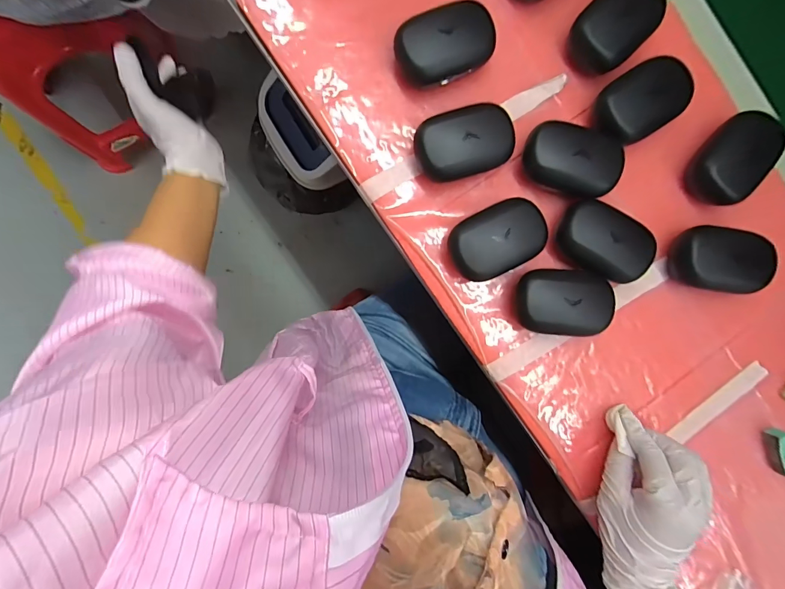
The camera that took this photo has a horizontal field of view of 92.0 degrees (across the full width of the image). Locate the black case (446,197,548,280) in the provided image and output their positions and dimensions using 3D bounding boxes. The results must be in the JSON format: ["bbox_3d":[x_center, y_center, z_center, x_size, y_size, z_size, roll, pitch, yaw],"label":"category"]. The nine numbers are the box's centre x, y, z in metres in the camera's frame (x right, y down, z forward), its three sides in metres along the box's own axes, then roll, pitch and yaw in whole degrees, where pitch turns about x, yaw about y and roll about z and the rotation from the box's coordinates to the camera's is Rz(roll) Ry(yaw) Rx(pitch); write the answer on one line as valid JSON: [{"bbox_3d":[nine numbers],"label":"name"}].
[{"bbox_3d":[0.092,-0.048,0.339,0.081,0.036,0.056,-28,93,-4],"label":"black case"}]

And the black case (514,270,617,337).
[{"bbox_3d":[0.152,0.007,0.342,0.081,0.028,0.056,0,91,-5],"label":"black case"}]

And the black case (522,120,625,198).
[{"bbox_3d":[0.158,-0.120,0.337,0.082,0.036,0.057,17,89,-5],"label":"black case"}]

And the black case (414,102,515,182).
[{"bbox_3d":[0.061,-0.132,0.336,0.082,0.032,0.056,-13,92,-4],"label":"black case"}]

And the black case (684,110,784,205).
[{"bbox_3d":[0.307,-0.121,0.342,0.052,0.035,0.080,38,88,-4],"label":"black case"}]

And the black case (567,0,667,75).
[{"bbox_3d":[0.198,-0.239,0.335,0.056,0.038,0.076,42,87,-4],"label":"black case"}]

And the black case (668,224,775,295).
[{"bbox_3d":[0.295,-0.032,0.341,0.085,0.035,0.054,12,90,-5],"label":"black case"}]

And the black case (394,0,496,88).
[{"bbox_3d":[0.045,-0.214,0.334,0.084,0.036,0.056,-21,92,-4],"label":"black case"}]

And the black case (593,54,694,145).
[{"bbox_3d":[0.218,-0.169,0.337,0.083,0.028,0.056,-29,93,-4],"label":"black case"}]

